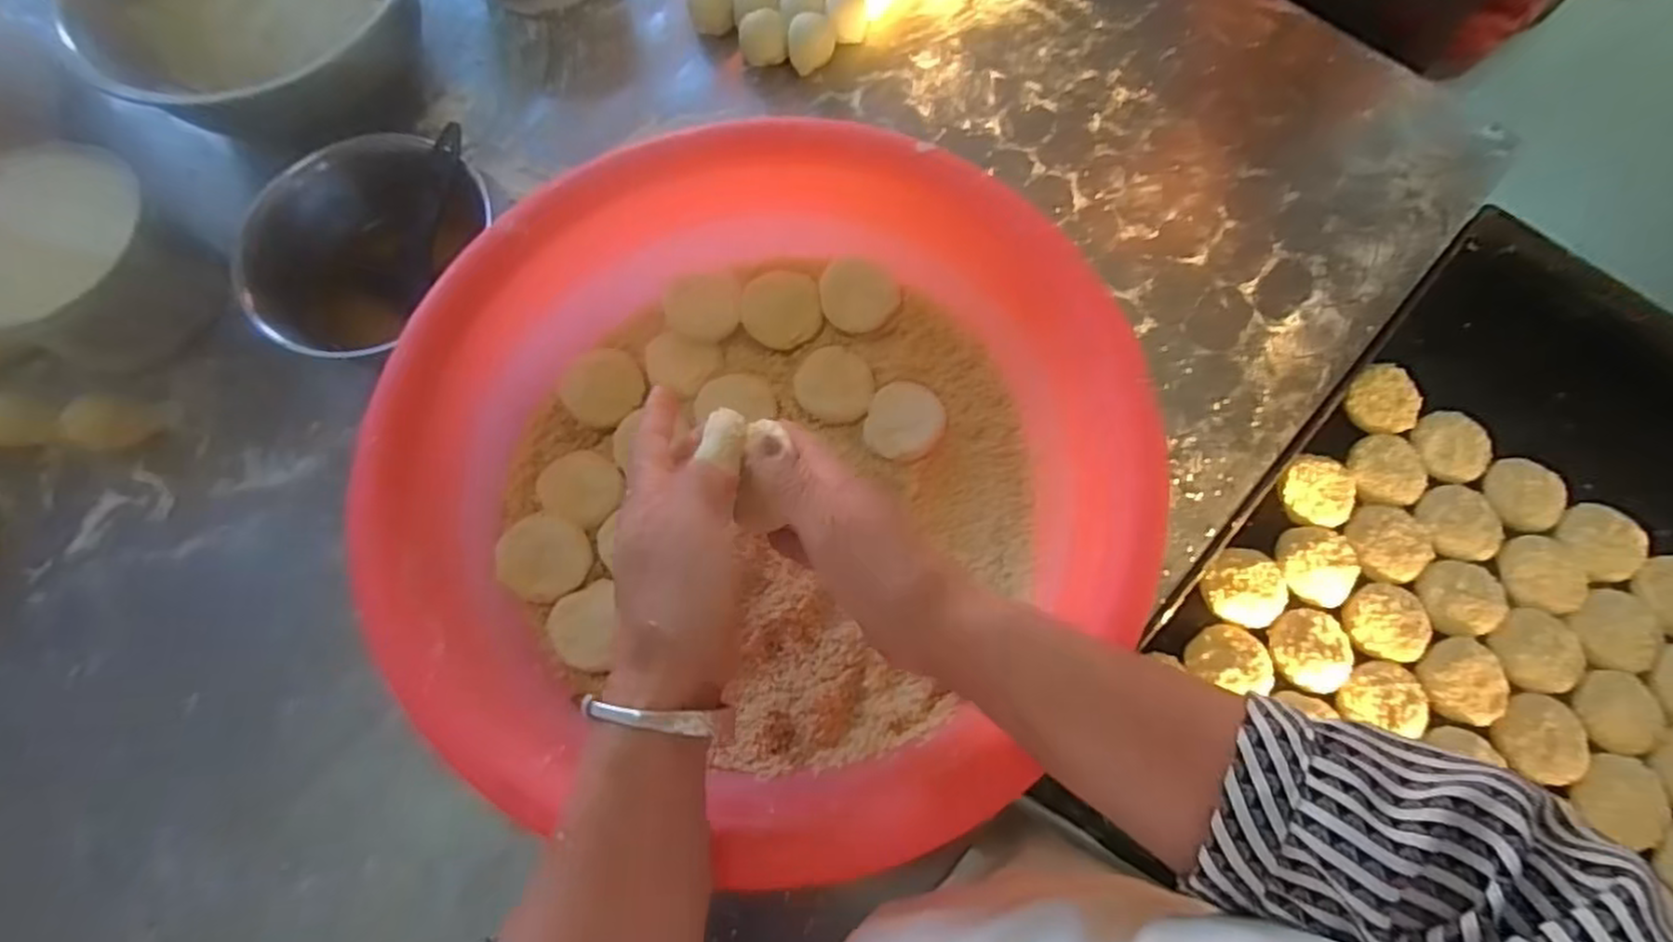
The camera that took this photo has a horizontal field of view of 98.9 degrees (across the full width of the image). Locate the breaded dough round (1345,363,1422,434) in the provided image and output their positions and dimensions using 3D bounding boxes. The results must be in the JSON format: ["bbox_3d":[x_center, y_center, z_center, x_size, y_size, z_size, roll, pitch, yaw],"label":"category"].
[{"bbox_3d":[0.447,-0.059,0.587,0.054,0.020,0.056,0,73,0],"label":"breaded dough round"}]

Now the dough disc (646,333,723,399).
[{"bbox_3d":[-0.111,-0.076,0.517,0.053,0.006,0.053,4,58,-6],"label":"dough disc"}]

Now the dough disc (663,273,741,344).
[{"bbox_3d":[-0.100,-0.122,0.537,0.055,0.004,0.049,0,109,-11],"label":"dough disc"}]

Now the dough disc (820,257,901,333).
[{"bbox_3d":[0.015,-0.132,0.534,0.056,0.004,0.053,0,96,-1],"label":"dough disc"}]

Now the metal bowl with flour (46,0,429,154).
[{"bbox_3d":[-0.493,-0.399,0.629,0.281,0.097,0.237,-35,76,-10],"label":"metal bowl with flour"}]

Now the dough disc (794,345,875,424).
[{"bbox_3d":[-0.001,-0.064,0.526,0.056,0.013,0.054,0,73,0],"label":"dough disc"}]

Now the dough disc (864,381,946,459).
[{"bbox_3d":[0.050,-0.037,0.512,0.053,0.011,0.055,0,73,0],"label":"dough disc"}]

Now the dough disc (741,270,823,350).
[{"bbox_3d":[-0.041,-0.119,0.526,0.057,0.012,0.054,3,110,8],"label":"dough disc"}]

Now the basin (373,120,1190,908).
[{"bbox_3d":[-0.050,0.001,0.453,0.402,0.122,0.417,0,73,0],"label":"basin"}]

